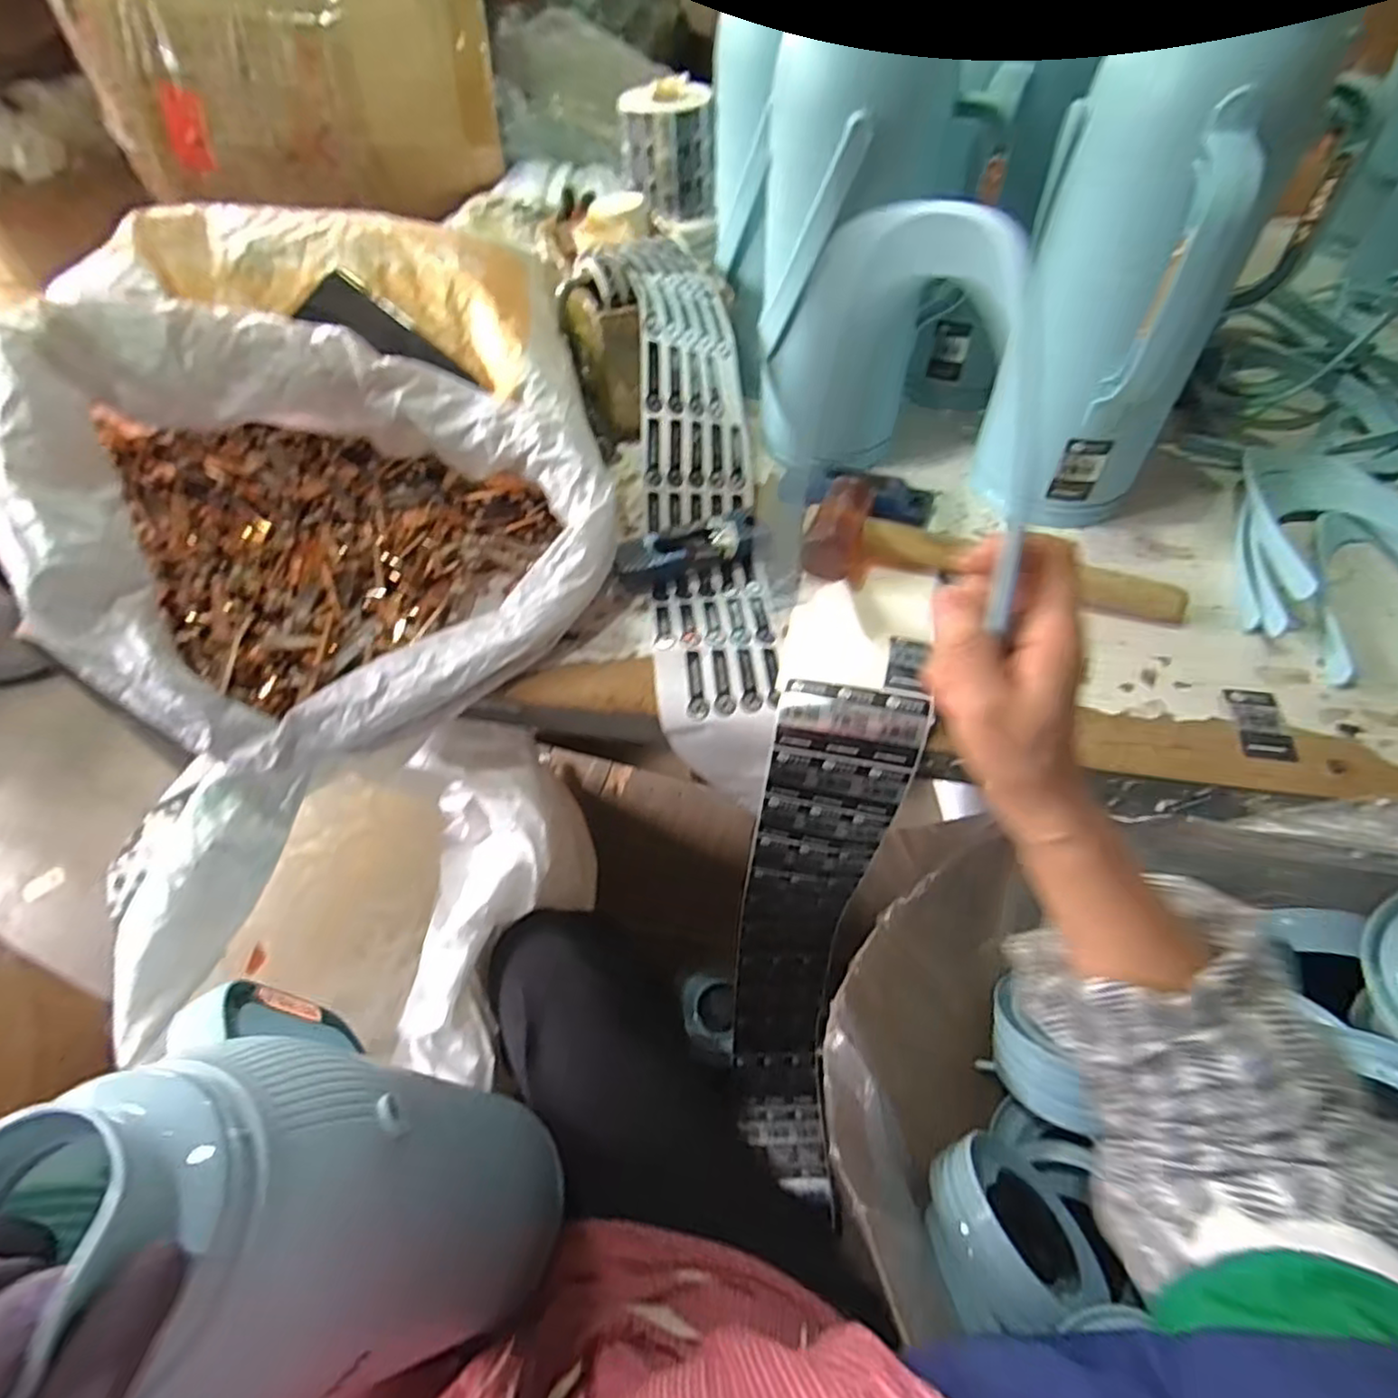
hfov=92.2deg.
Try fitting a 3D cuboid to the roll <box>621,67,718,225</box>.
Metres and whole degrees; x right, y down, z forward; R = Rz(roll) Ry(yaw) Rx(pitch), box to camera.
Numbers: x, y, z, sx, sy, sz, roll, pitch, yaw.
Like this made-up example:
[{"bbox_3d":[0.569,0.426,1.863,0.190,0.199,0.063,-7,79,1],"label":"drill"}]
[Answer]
[{"bbox_3d":[-0.036,-0.626,0.769,0.102,0.105,0.081,-3,54,-1],"label":"roll"}]

